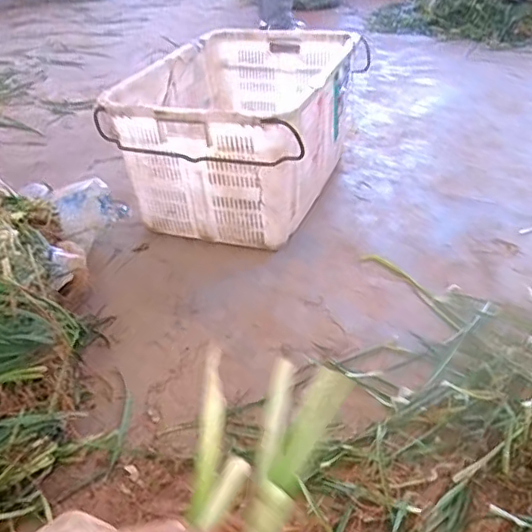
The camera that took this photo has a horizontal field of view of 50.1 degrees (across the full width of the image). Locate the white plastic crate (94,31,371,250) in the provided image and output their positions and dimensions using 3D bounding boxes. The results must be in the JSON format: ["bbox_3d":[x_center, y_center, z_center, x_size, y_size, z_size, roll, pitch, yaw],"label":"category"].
[{"bbox_3d":[-0.036,-0.394,1.550,0.478,0.323,0.737,9,37,20],"label":"white plastic crate"}]

